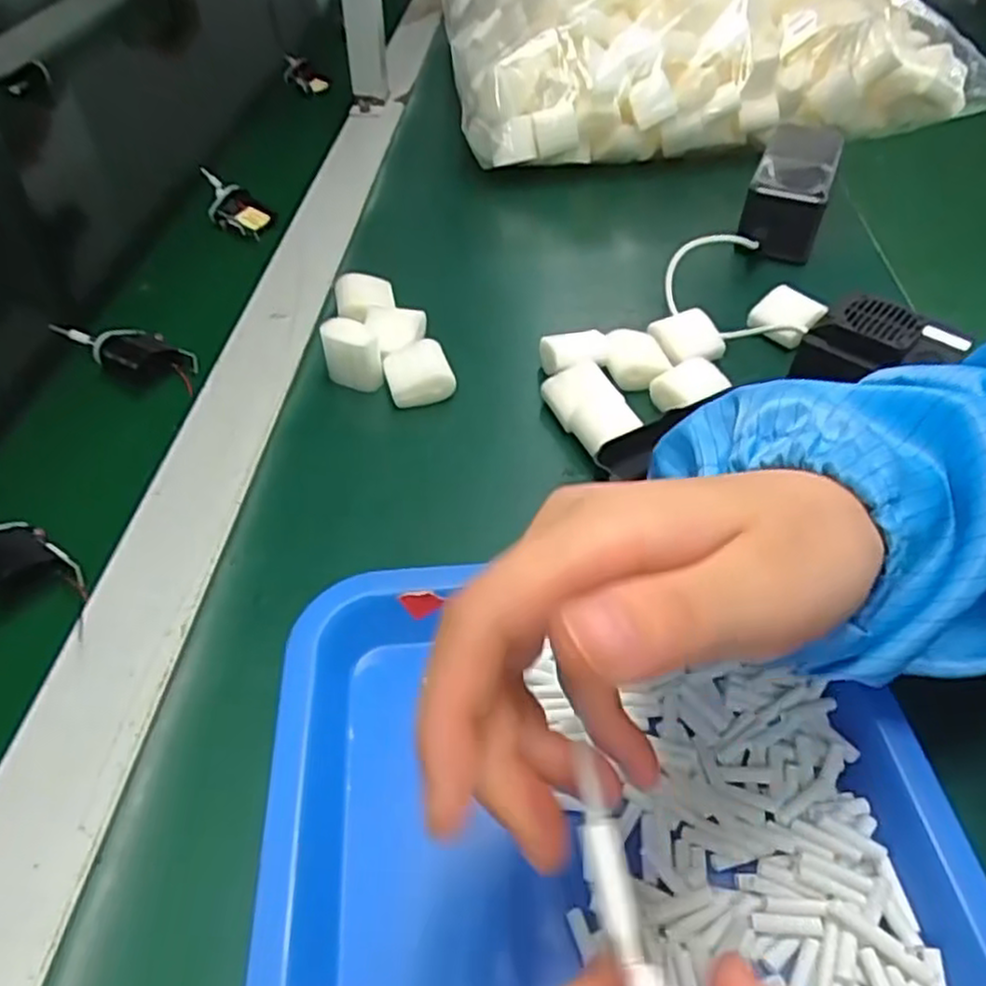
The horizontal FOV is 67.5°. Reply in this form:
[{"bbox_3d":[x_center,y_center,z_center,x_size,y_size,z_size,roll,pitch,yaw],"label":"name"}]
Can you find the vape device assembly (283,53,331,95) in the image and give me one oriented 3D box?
[{"bbox_3d":[-0.209,-0.463,0.816,0.036,0.021,0.093,-22,51,-21],"label":"vape device assembly"}]

